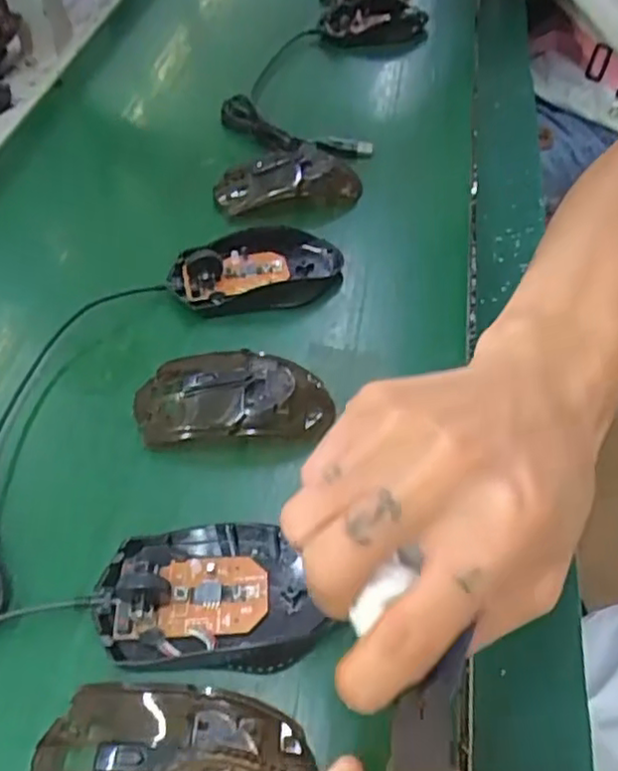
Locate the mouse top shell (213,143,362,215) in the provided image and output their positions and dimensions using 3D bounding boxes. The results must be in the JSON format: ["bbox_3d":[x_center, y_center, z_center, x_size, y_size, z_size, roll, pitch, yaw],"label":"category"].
[{"bbox_3d":[-0.016,-0.155,0.502,0.109,0.028,0.048,-3,51,-3],"label":"mouse top shell"}]

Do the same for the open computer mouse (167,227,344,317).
[{"bbox_3d":[-0.036,-0.081,0.448,0.113,0.026,0.068,-7,51,-6],"label":"open computer mouse"}]

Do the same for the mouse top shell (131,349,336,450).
[{"bbox_3d":[-0.043,0.007,0.375,0.108,0.028,0.058,3,51,2],"label":"mouse top shell"}]

